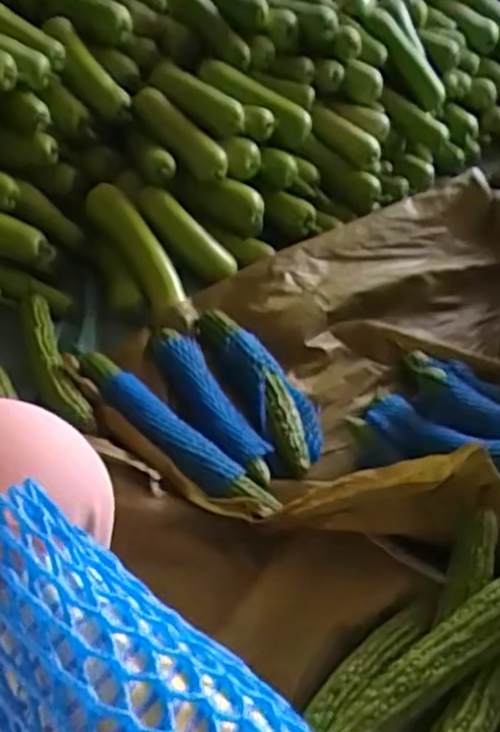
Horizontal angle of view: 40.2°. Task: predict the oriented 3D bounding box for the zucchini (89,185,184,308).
[{"bbox_3d":[-0.177,-0.193,1.083,0.053,0.068,0.248,-30,79,-31],"label":"zucchini"}]

